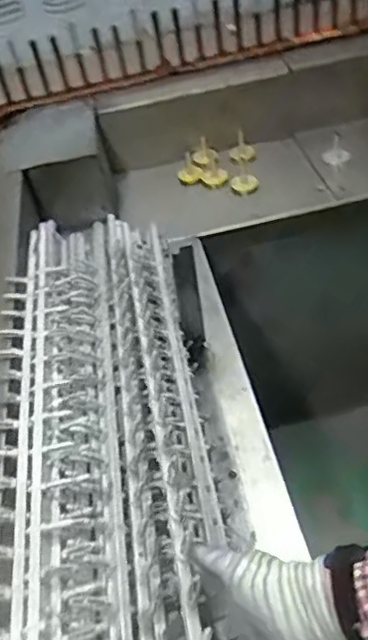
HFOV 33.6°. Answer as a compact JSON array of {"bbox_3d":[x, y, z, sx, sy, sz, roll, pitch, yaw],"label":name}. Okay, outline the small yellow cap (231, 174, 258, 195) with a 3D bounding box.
[{"bbox_3d":[0.152,-0.344,1.538,0.069,0.045,0.029,0,42,11],"label":"small yellow cap"}]

